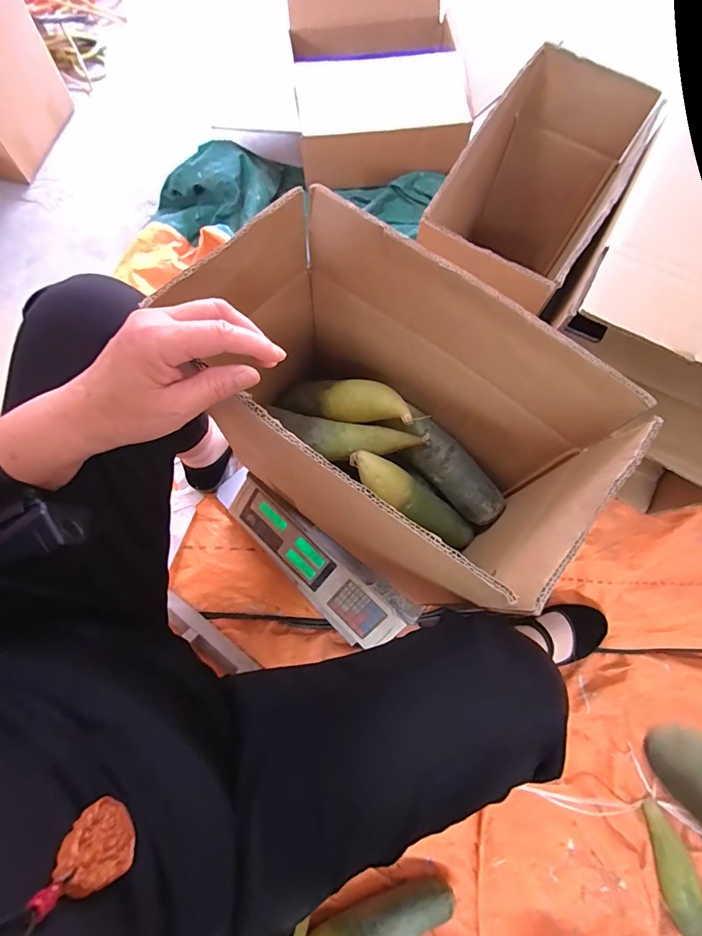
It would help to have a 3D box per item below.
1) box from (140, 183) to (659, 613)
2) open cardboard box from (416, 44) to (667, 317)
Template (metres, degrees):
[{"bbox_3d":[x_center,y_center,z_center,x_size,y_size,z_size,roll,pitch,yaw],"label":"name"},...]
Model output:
[{"bbox_3d":[0.032,-0.049,0.421,0.345,0.248,0.193,38,77,9],"label":"box"},{"bbox_3d":[0.247,-0.355,0.640,0.187,0.257,0.375,30,76,7],"label":"open cardboard box"}]

